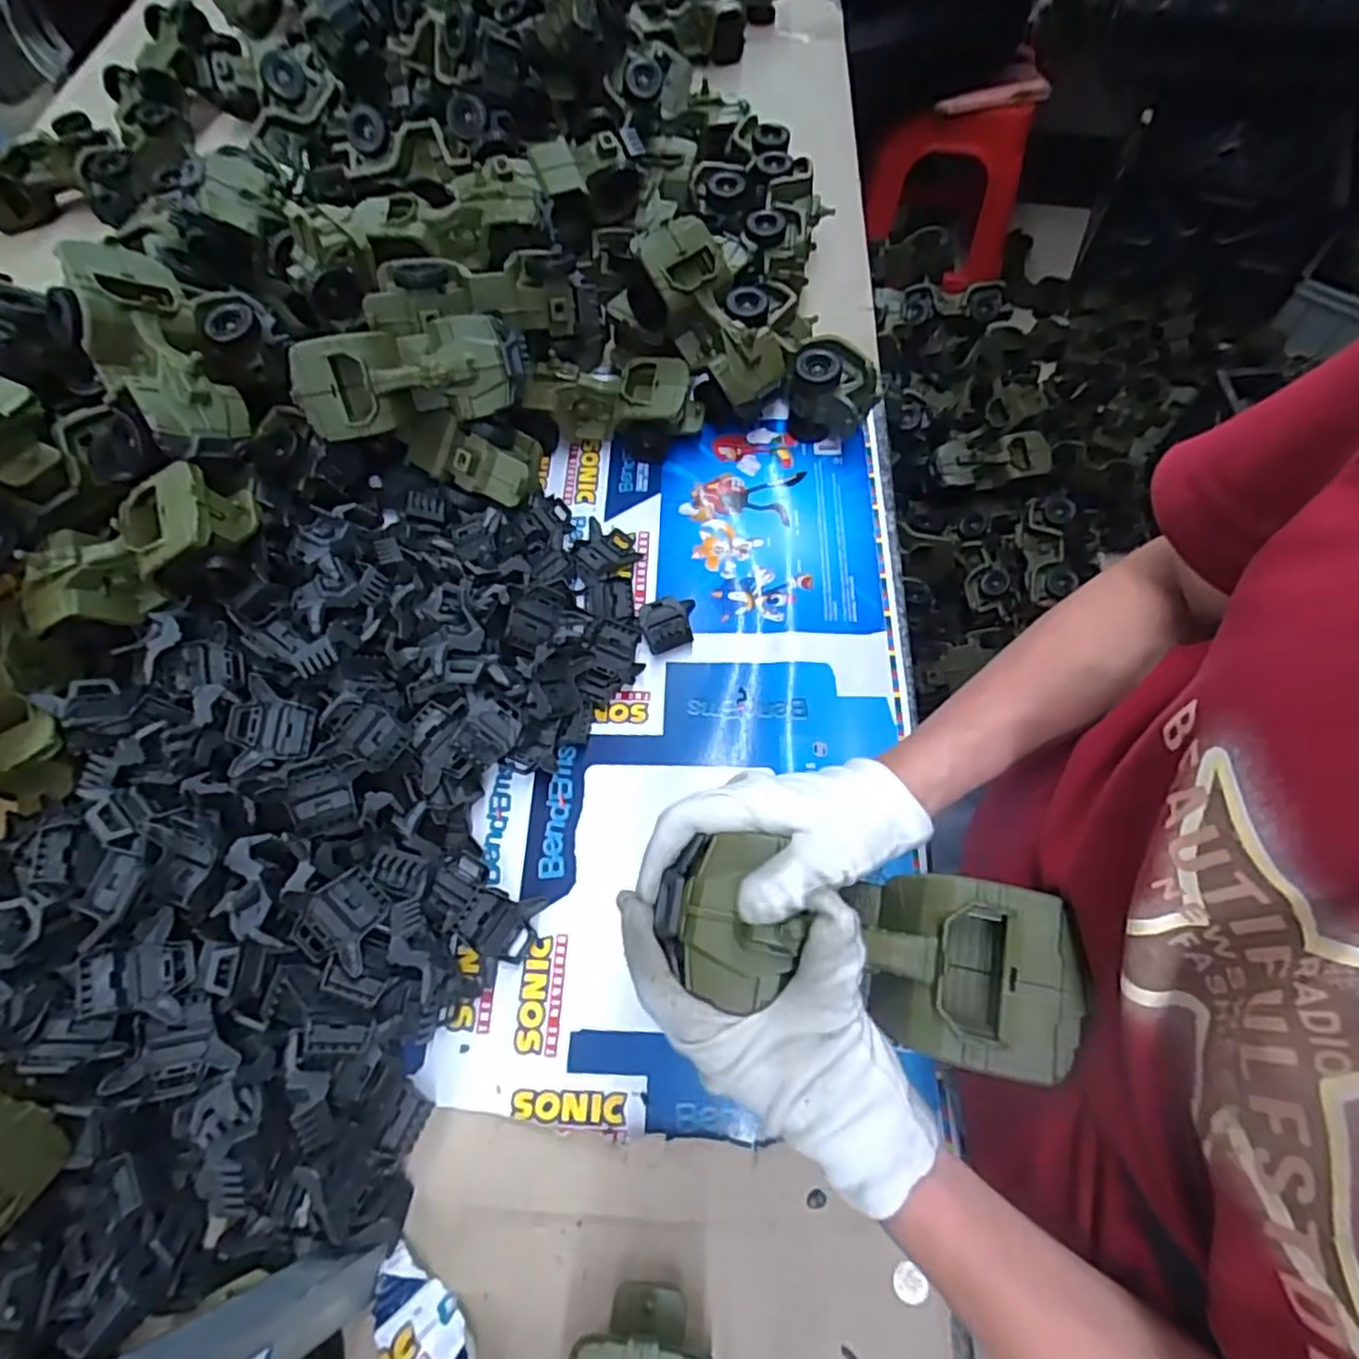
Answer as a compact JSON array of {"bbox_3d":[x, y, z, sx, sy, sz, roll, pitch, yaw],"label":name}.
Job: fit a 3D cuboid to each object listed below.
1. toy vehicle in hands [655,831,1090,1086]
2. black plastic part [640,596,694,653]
[{"bbox_3d":[0.082,0.122,0.326,0.181,0.051,0.076,9,64,7],"label":"toy vehicle in hands"},{"bbox_3d":[-0.009,-0.049,0.628,0.049,0.024,0.052,-10,64,-3],"label":"black plastic part"}]

